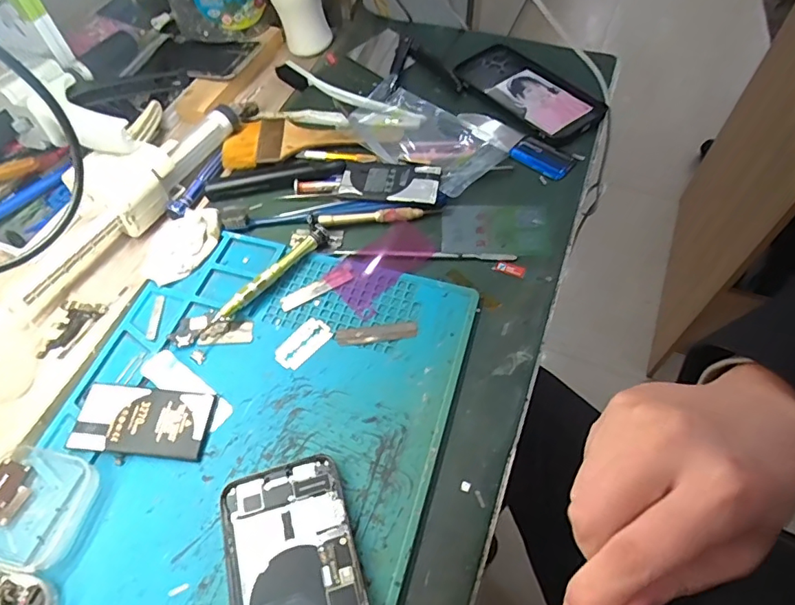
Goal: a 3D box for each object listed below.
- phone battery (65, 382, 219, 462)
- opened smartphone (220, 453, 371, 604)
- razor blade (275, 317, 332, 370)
[{"bbox_3d":[-0.164,0.077,0.334,0.084,0.007,0.043,4,58,5],"label":"phone battery"},{"bbox_3d":[-0.052,0.159,0.275,0.071,0.009,0.144,-16,58,-7],"label":"opened smartphone"},{"bbox_3d":[-0.068,0.028,0.364,0.024,0.004,0.041,36,66,22],"label":"razor blade"}]

